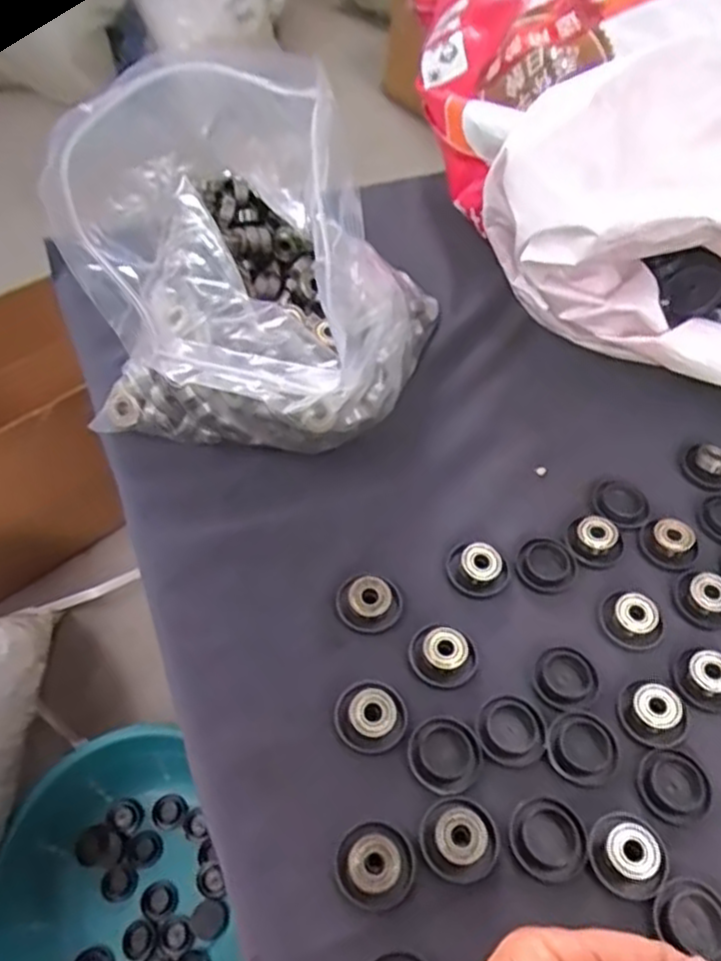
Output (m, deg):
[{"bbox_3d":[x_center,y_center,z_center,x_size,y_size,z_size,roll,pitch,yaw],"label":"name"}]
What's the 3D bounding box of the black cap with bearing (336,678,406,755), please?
[{"bbox_3d":[0.005,0.109,0.345,0.032,0.014,0.034,2,53,-2],"label":"black cap with bearing"}]

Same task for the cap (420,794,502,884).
[{"bbox_3d":[0.044,0.152,0.314,0.032,0.012,0.033,2,53,-2],"label":"cap"}]

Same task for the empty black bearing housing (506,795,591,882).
[{"bbox_3d":[0.082,0.155,0.319,0.031,0.007,0.033,2,53,-2],"label":"empty black bearing housing"}]

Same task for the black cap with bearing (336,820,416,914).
[{"bbox_3d":[0.007,0.160,0.307,0.032,0.013,0.033,2,53,-2],"label":"black cap with bearing"}]

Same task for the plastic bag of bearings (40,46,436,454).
[{"bbox_3d":[-0.082,-0.111,0.400,0.146,0.174,0.225,-20,57,-17],"label":"plastic bag of bearings"}]

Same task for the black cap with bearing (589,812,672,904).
[{"bbox_3d":[0.116,0.160,0.316,0.033,0.012,0.033,2,53,-2],"label":"black cap with bearing"}]

